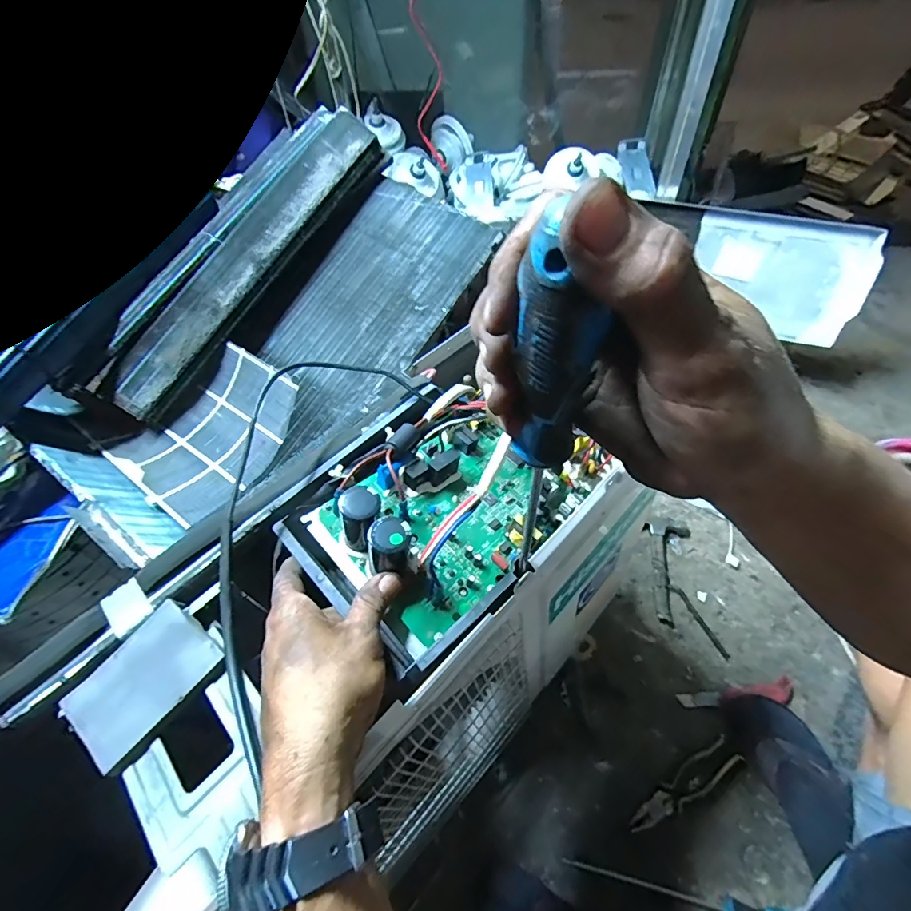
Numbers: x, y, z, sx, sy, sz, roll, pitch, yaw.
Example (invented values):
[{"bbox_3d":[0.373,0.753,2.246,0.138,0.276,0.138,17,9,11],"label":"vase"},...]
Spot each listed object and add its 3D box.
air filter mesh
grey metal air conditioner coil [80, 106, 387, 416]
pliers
[{"bbox_3d":[-0.337,-0.032,0.613,0.177,0.093,0.216,31,60,27],"label":"air filter mesh"},{"bbox_3d":[-0.315,-0.302,0.669,0.089,0.096,0.562,29,79,26],"label":"grey metal air conditioner coil"},{"bbox_3d":[0.331,0.477,0.641,0.192,0.020,0.039,-26,53,-16],"label":"pliers"}]

